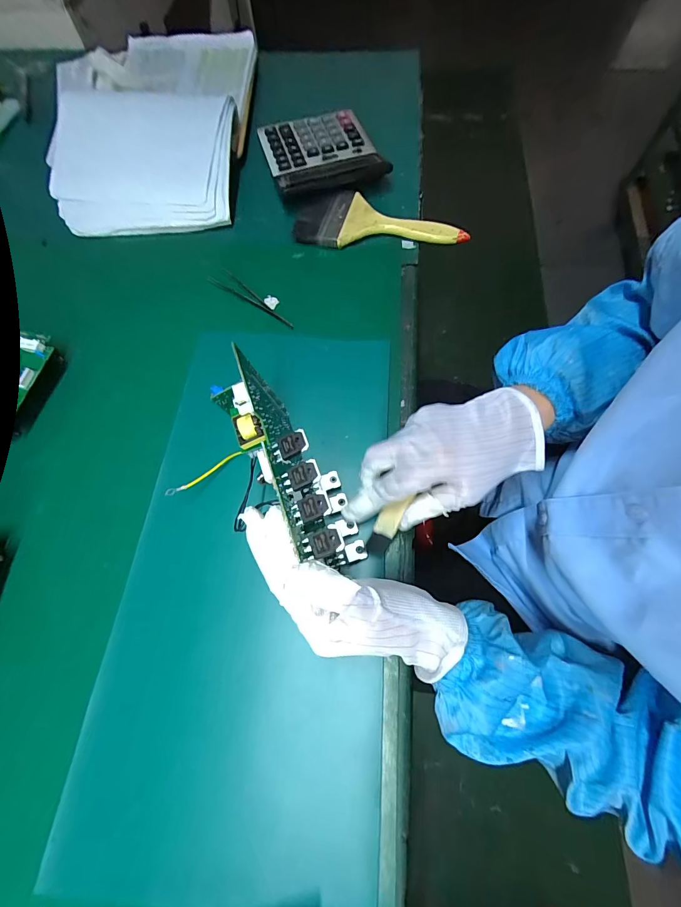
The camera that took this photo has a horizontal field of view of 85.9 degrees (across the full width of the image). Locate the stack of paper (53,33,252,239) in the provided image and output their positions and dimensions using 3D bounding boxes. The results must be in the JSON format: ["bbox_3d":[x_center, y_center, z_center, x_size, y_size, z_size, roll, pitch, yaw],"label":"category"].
[{"bbox_3d":[-0.259,-0.494,0.528,0.236,0.066,0.427,-2,69,2],"label":"stack of paper"}]

